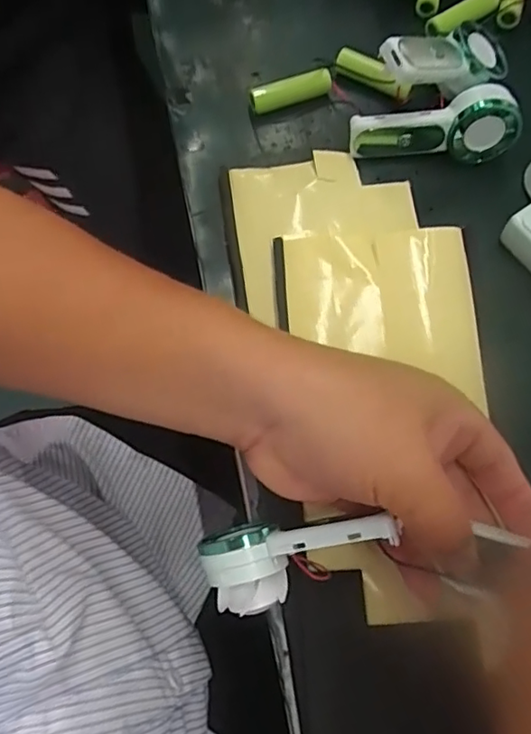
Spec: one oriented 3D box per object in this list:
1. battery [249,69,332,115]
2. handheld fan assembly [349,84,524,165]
[{"bbox_3d":[0.015,-0.169,0.355,0.051,0.012,0.015,-20,76,-9],"label":"battery"},{"bbox_3d":[0.097,-0.137,0.337,0.093,0.039,0.019,-3,54,12],"label":"handheld fan assembly"}]

